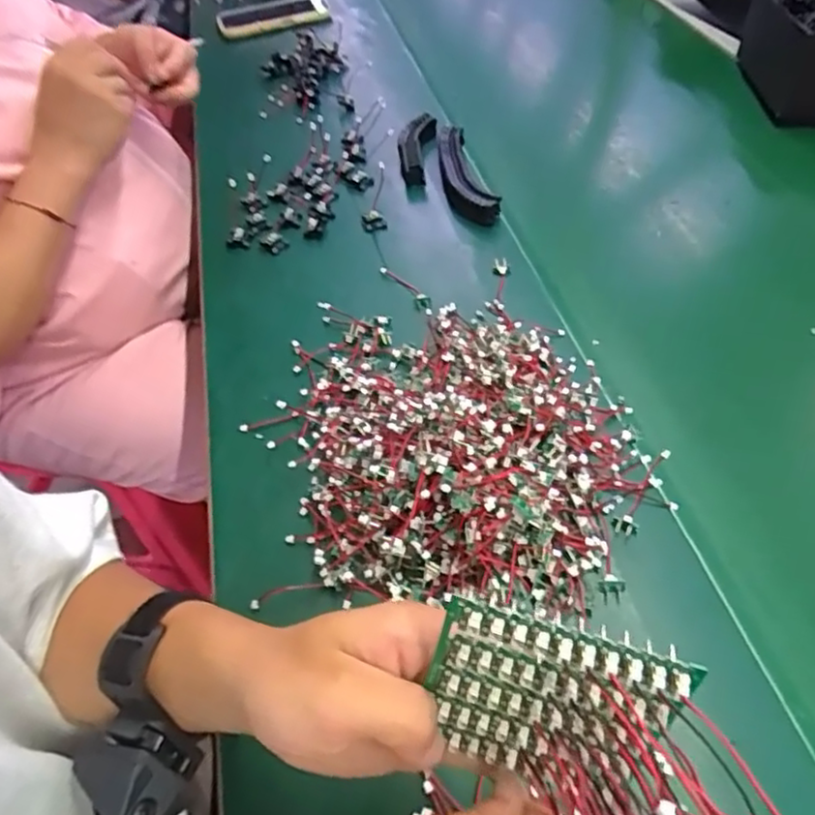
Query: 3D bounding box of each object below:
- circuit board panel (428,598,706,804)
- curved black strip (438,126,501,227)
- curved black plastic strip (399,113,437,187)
[{"bbox_3d":[0.046,0.109,0.231,0.078,0.089,0.009,18,34,8],"label":"circuit board panel"},{"bbox_3d":[0.055,-0.236,0.665,0.041,0.032,0.147,-10,49,-4],"label":"curved black strip"},{"bbox_3d":[0.009,-0.279,0.708,0.040,0.033,0.100,2,50,6],"label":"curved black plastic strip"}]

